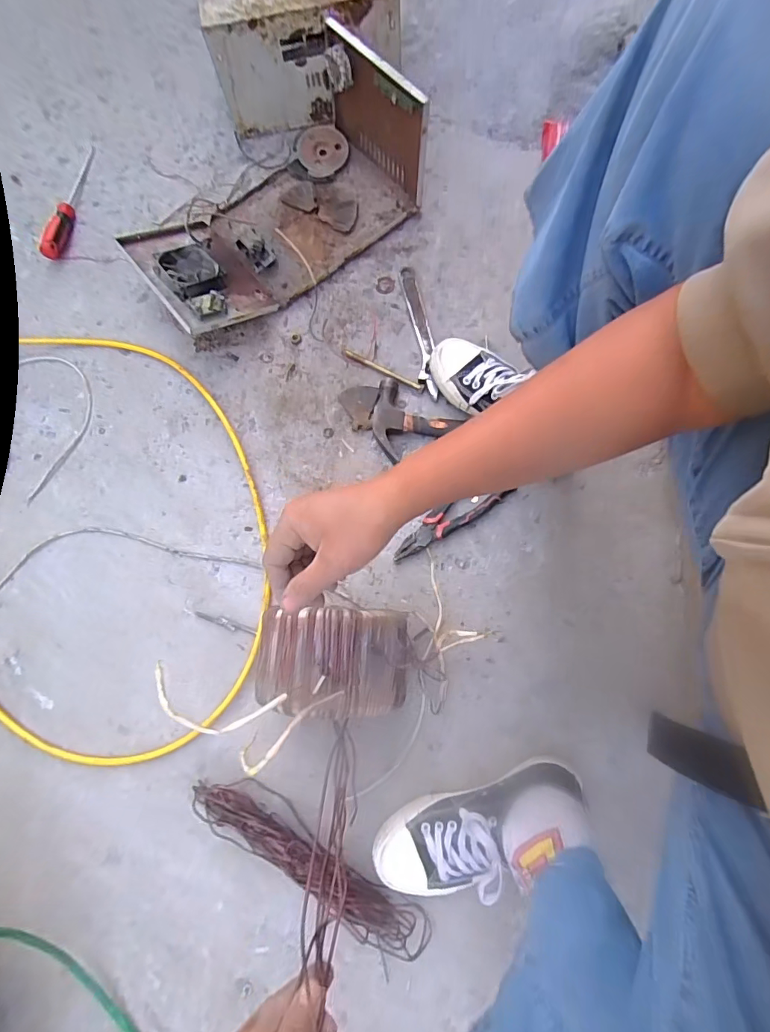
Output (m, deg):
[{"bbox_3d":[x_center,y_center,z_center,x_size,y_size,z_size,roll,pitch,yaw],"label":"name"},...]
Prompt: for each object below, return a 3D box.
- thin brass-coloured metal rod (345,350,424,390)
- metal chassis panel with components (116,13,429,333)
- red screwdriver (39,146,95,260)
[{"bbox_3d":[-0.003,-0.228,0.720,0.136,0.005,0.012,28,79,8],"label":"thin brass-coloured metal rod"},{"bbox_3d":[-0.180,-0.492,0.715,0.450,0.167,0.233,-40,79,-7],"label":"metal chassis panel with components"},{"bbox_3d":[-0.548,-0.549,0.796,0.033,0.032,0.239,4,77,2],"label":"red screwdriver"}]

